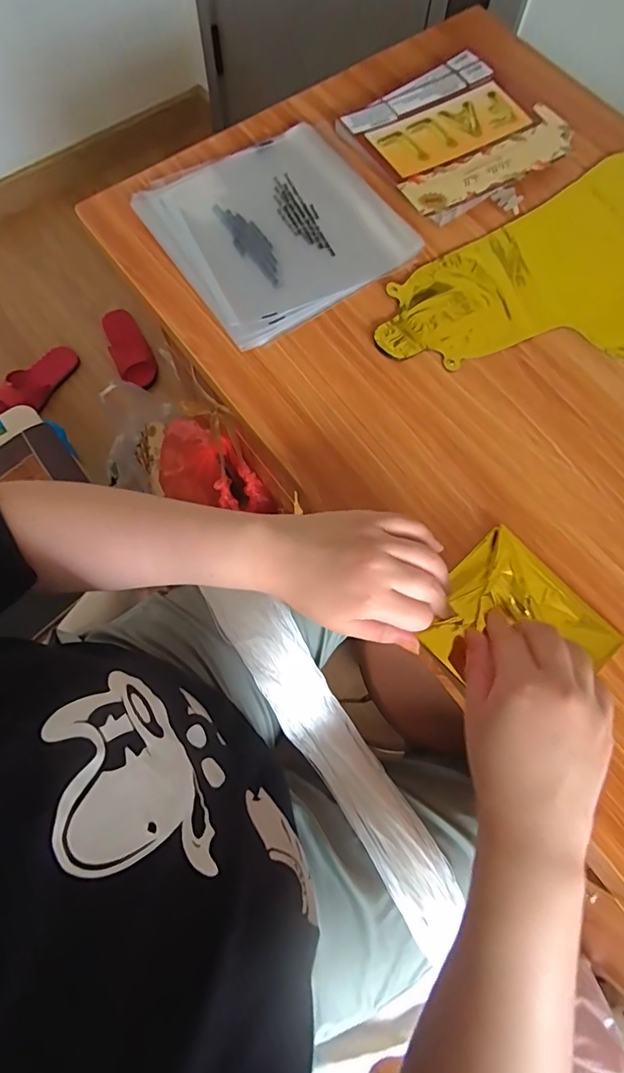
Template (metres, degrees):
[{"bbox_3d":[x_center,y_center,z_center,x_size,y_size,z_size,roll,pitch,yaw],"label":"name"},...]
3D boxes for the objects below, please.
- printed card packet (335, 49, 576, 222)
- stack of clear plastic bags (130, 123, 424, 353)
[{"bbox_3d":[0.153,-0.410,0.516,0.193,0.018,0.179,-35,76,-10],"label":"printed card packet"},{"bbox_3d":[-0.035,-0.303,0.480,0.203,0.017,0.209,-32,75,-9],"label":"stack of clear plastic bags"}]

